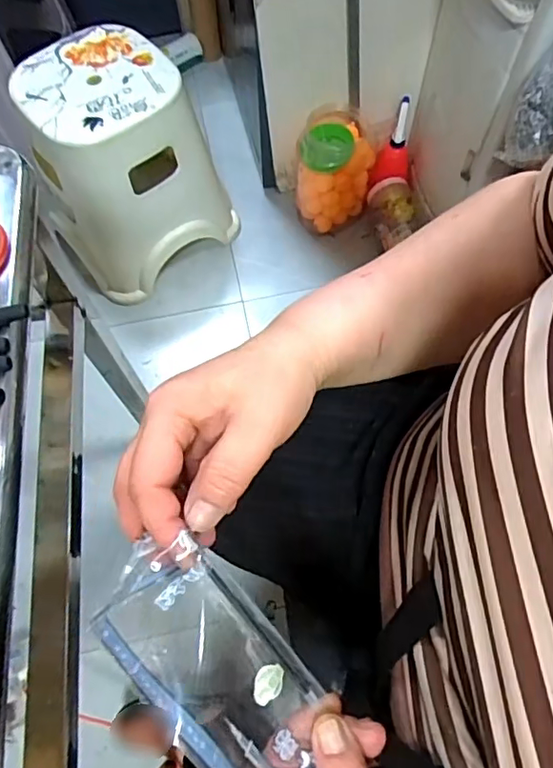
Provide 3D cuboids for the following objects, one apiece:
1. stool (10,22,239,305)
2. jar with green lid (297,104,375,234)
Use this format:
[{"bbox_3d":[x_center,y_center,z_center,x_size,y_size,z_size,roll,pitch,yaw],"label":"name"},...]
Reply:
[{"bbox_3d":[-0.297,-0.414,1.066,0.321,0.357,0.294,-38,71,-14],"label":"stool"},{"bbox_3d":[0.125,-0.451,1.153,0.147,0.203,0.161,0,66,1],"label":"jar with green lid"}]

